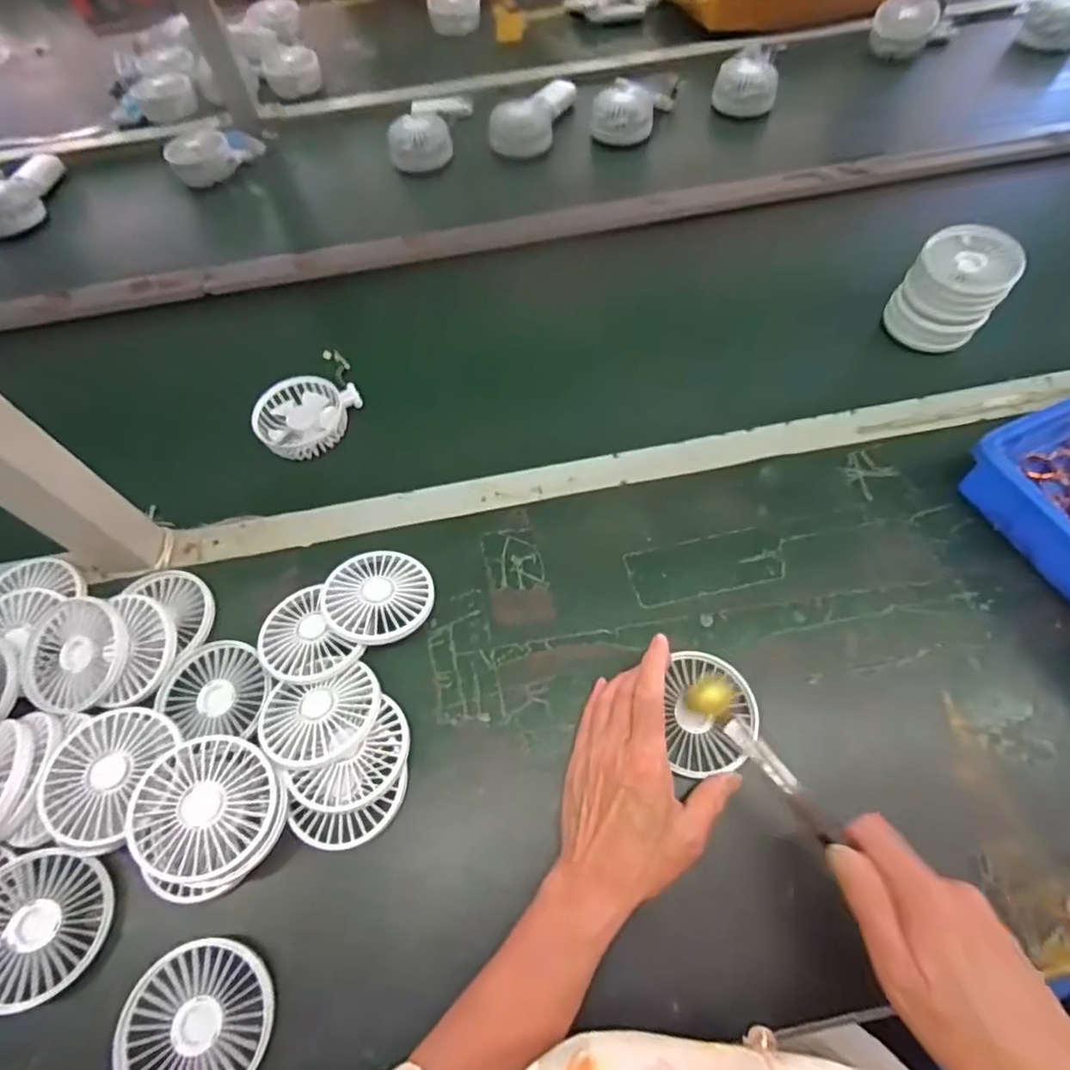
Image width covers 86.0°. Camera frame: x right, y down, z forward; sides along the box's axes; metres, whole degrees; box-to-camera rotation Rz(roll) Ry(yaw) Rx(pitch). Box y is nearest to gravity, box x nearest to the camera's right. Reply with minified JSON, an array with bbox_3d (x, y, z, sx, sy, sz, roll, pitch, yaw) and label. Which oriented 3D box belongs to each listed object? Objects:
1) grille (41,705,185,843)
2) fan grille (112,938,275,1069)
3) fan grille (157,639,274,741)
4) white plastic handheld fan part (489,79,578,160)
[{"bbox_3d":[-0.295,0.160,0.391,0.075,0.009,0.084,13,63,10],"label":"grille"},{"bbox_3d":[-0.208,0.304,0.354,0.086,0.016,0.087,-1,61,3],"label":"fan grille"},{"bbox_3d":[-0.248,0.121,0.452,0.085,0.015,0.074,-1,61,3],"label":"fan grille"},{"bbox_3d":[-0.001,-0.608,0.838,0.080,0.057,0.171,21,65,14],"label":"white plastic handheld fan part"}]

